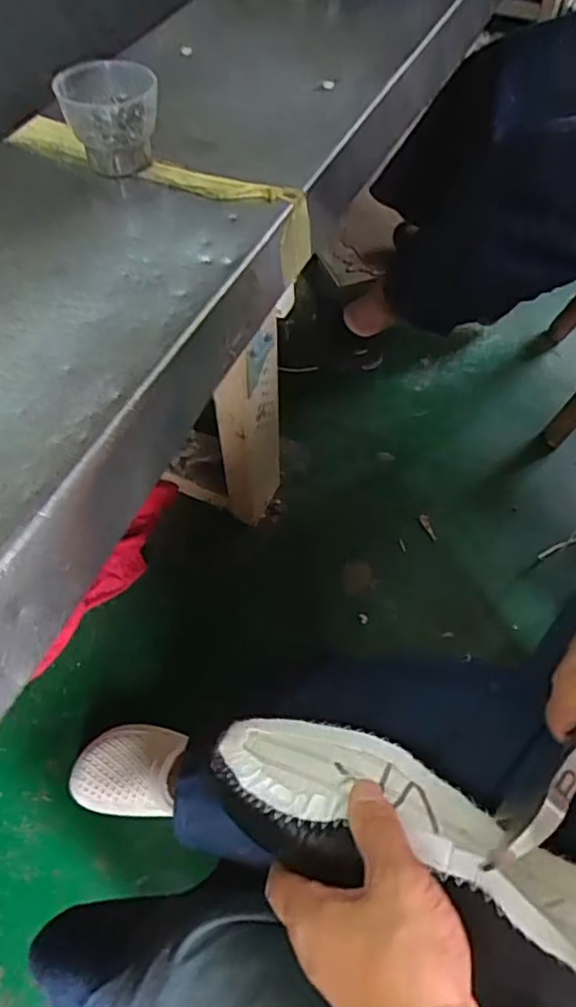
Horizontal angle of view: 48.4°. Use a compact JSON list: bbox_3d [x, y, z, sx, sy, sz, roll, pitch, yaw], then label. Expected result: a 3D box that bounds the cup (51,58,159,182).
[{"bbox_3d":[-0.116,-0.254,0.426,0.064,0.053,0.054,-10,59,-6],"label":"cup"}]

